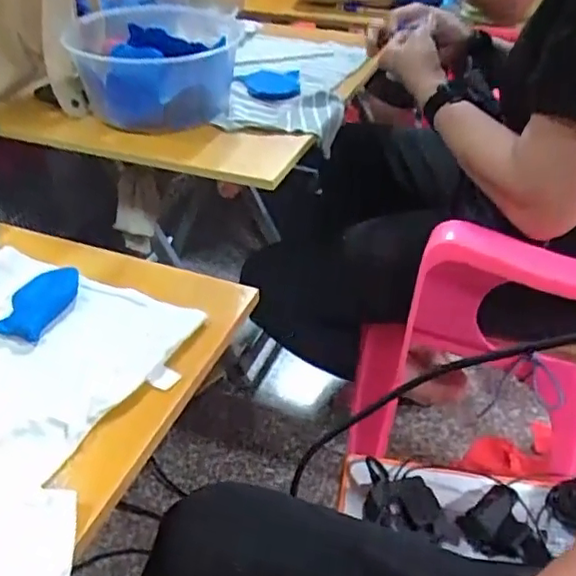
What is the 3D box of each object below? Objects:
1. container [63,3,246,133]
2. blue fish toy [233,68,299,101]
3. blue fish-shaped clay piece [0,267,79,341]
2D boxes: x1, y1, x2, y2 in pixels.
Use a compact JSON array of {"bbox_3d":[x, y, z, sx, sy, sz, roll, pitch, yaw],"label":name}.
[{"bbox_3d":[-0.176,-0.285,0.816,0.206,0.104,0.193,-14,40,-18],"label":"container"},{"bbox_3d":[-0.027,-0.303,0.900,0.095,0.014,0.111,-4,38,-7],"label":"blue fish toy"},{"bbox_3d":[-0.231,0.011,0.564,0.043,0.015,0.088,8,38,9],"label":"blue fish-shaped clay piece"}]

